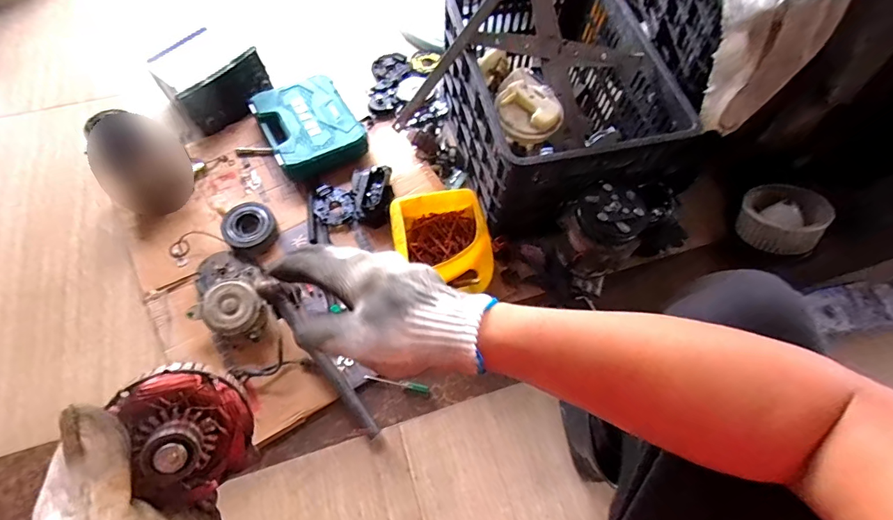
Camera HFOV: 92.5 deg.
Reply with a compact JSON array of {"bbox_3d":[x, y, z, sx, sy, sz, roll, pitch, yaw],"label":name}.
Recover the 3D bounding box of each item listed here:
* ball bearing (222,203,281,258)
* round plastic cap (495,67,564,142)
[{"bbox_3d":[-0.400,-0.062,0.875,0.098,0.037,0.104,1,64,-2],"label":"ball bearing"},{"bbox_3d":[0.147,-0.266,0.768,0.118,0.059,0.111,0,65,-2],"label":"round plastic cap"}]

